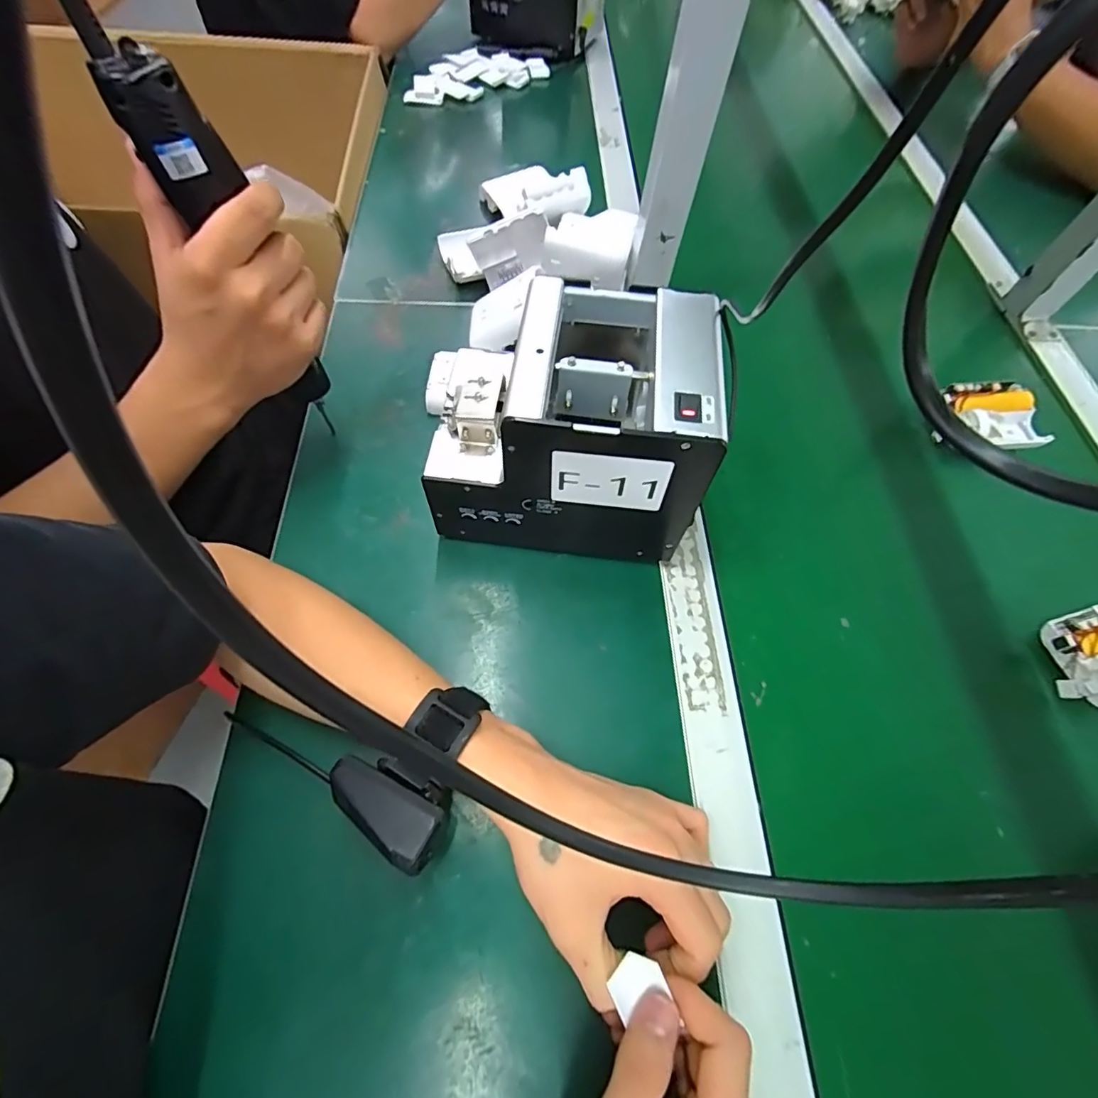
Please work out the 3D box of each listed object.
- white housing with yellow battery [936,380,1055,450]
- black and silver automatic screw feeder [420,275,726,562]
[{"bbox_3d":[0.409,-0.120,0.490,0.094,0.043,0.066,2,62,-1],"label":"white housing with yellow battery"},{"bbox_3d":[0.012,-0.085,0.371,0.174,0.148,0.123,6,62,1],"label":"black and silver automatic screw feeder"}]

